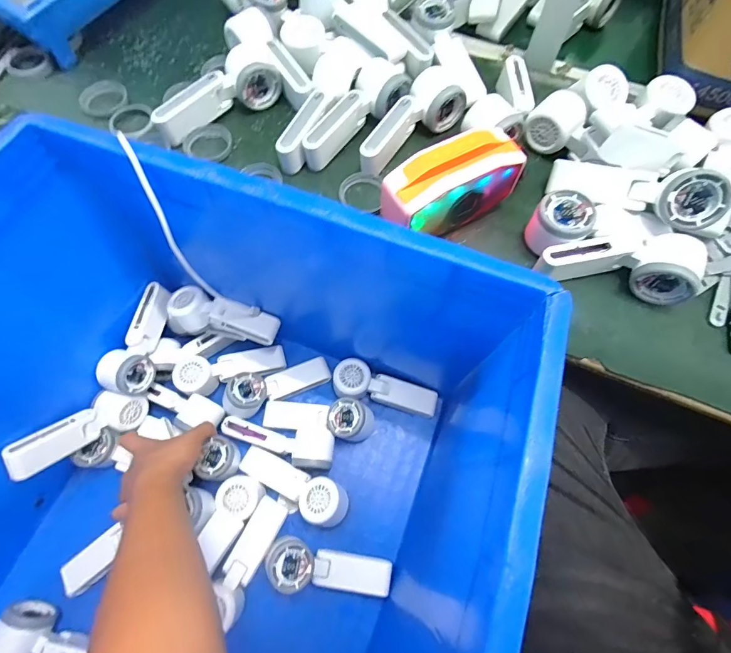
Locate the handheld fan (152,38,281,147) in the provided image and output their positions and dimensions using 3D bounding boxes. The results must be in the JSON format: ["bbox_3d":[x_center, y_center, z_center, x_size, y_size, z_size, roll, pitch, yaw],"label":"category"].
[{"bbox_3d":[-0.190,-0.295,0.502,0.169,0.049,0.064,-33,72,-13],"label":"handheld fan"}]

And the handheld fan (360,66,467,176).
[{"bbox_3d":[0.064,-0.251,0.486,0.067,0.045,0.174,33,71,12],"label":"handheld fan"}]

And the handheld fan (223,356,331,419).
[{"bbox_3d":[-0.138,0.092,0.616,0.161,0.045,0.056,-17,68,-24],"label":"handheld fan"}]

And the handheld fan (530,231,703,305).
[{"bbox_3d":[0.266,-0.071,0.418,0.162,0.052,0.070,9,68,3],"label":"handheld fan"}]

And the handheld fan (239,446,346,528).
[{"bbox_3d":[-0.099,0.219,0.552,0.160,0.055,0.056,30,70,11],"label":"handheld fan"}]

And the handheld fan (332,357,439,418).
[{"bbox_3d":[0.030,0.099,0.615,0.165,0.035,0.054,19,68,-7],"label":"handheld fan"}]

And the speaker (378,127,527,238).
[{"bbox_3d":[0.094,-0.146,0.423,0.151,0.089,0.060,-27,71,-12],"label":"speaker"}]

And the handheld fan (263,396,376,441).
[{"bbox_3d":[-0.070,0.135,0.593,0.167,0.054,0.056,7,68,2],"label":"handheld fan"}]

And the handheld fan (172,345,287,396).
[{"bbox_3d":[-0.211,0.067,0.620,0.162,0.036,0.059,-14,69,-6],"label":"handheld fan"}]

